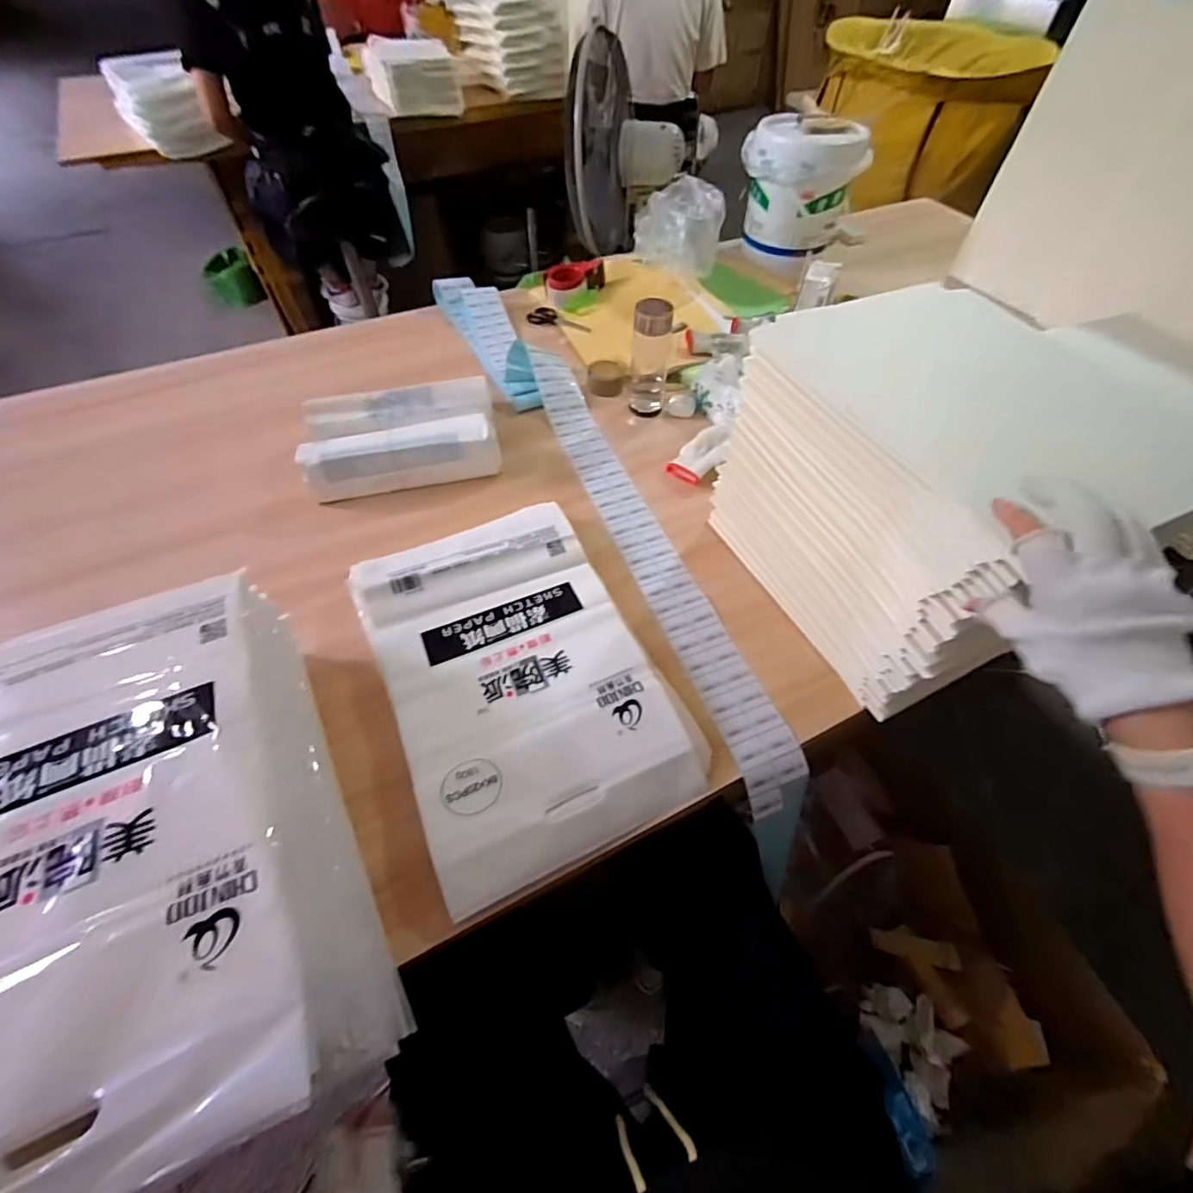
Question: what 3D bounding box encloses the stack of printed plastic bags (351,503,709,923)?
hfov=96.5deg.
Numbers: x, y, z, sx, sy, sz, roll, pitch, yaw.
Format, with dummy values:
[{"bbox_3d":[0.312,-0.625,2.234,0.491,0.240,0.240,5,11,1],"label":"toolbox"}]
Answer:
[{"bbox_3d":[-0.099,0.087,0.663,0.308,0.052,0.451,-22,58,-15],"label":"stack of printed plastic bags"}]

